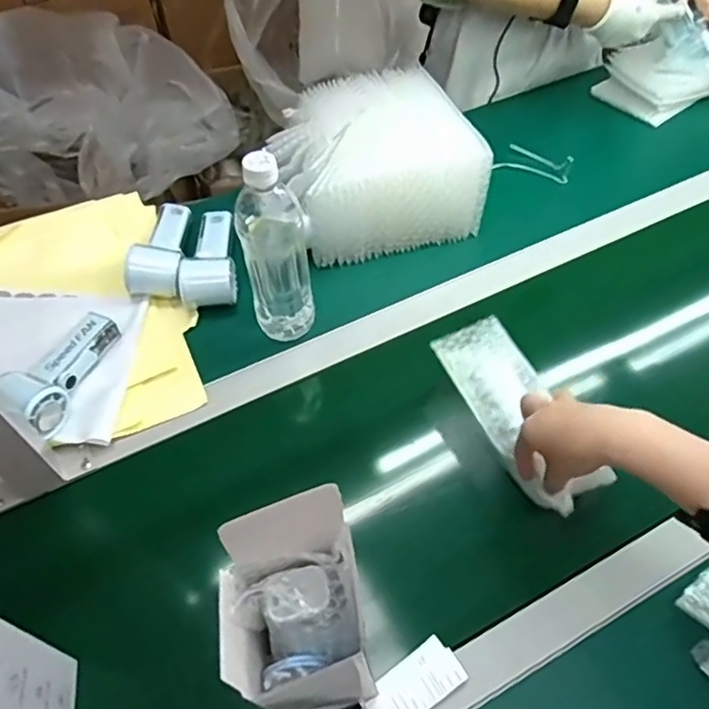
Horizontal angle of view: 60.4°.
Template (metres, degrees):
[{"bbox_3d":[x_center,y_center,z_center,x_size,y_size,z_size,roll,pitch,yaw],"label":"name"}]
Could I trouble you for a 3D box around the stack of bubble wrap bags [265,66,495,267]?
[{"bbox_3d":[0.021,-0.246,0.777,0.225,0.126,0.212,-16,56,-10],"label":"stack of bubble wrap bags"}]

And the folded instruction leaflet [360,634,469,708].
[{"bbox_3d":[0.046,0.262,0.484,0.081,0.009,0.041,-28,59,-17],"label":"folded instruction leaflet"}]

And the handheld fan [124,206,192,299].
[{"bbox_3d":[-0.229,-0.138,0.744,0.060,0.052,0.154,2,55,3],"label":"handheld fan"}]

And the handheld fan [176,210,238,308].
[{"bbox_3d":[-0.175,-0.122,0.743,0.062,0.054,0.150,-6,55,-3],"label":"handheld fan"}]

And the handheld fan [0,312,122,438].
[{"bbox_3d":[-0.307,0.010,0.630,0.064,0.041,0.139,14,56,11],"label":"handheld fan"}]

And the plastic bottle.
[{"bbox_3d":[-0.081,-0.106,0.622,0.065,0.220,0.061,-11,55,-6],"label":"plastic bottle"}]

